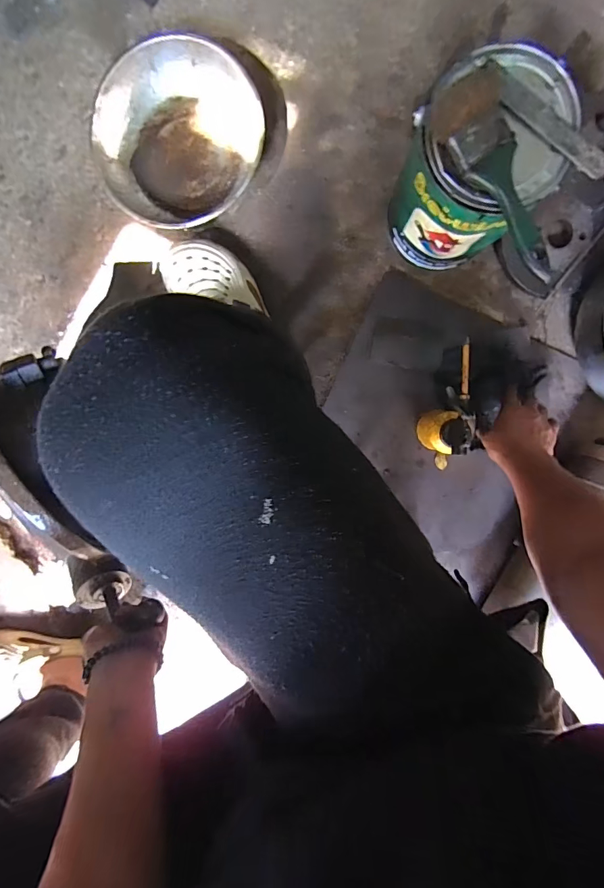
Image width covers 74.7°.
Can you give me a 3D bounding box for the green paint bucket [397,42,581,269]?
[{"bbox_3d":[0.211,-0.337,0.495,0.162,0.203,0.169,19,95,2],"label":"green paint bucket"}]

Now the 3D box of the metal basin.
[{"bbox_3d":[-0.186,-0.456,0.590,0.237,0.056,0.250,0,94,0],"label":"metal basin"}]

